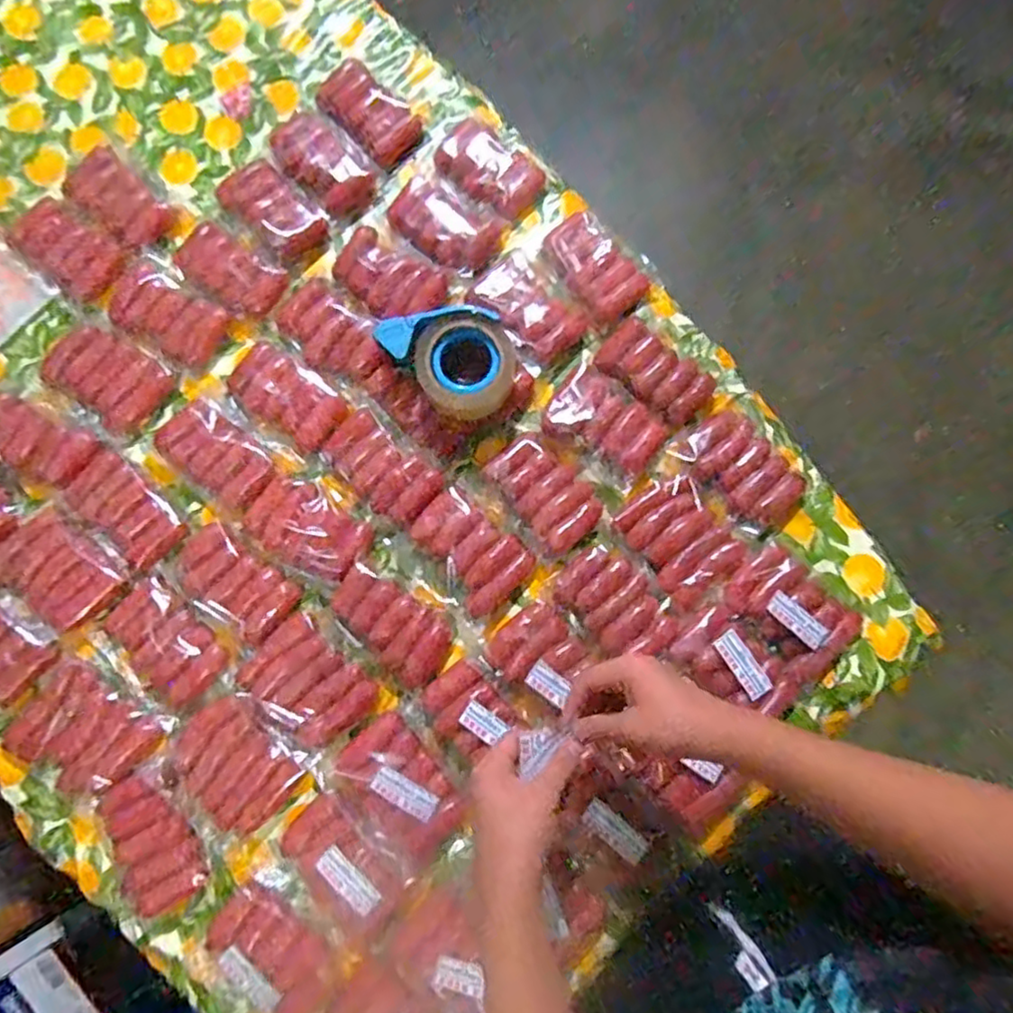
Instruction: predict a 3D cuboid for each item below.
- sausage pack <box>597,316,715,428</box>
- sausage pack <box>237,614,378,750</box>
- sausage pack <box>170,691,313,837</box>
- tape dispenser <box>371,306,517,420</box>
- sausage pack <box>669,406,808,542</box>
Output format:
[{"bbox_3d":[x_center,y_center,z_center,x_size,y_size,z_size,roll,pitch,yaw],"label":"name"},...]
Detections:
[{"bbox_3d":[0.172,-0.155,0.755,0.129,0.024,0.072,39,81,6],"label":"sausage pack"},{"bbox_3d":[-0.210,0.186,0.696,0.123,0.021,0.094,43,81,7],"label":"sausage pack"},{"bbox_3d":[-0.279,0.263,0.684,0.126,0.020,0.107,44,81,7],"label":"sausage pack"},{"bbox_3d":[-0.060,-0.156,0.722,0.128,0.048,0.122,-17,109,1],"label":"tape dispenser"},{"bbox_3d":[0.264,-0.043,0.733,0.100,0.020,0.142,-38,82,-8],"label":"sausage pack"}]

